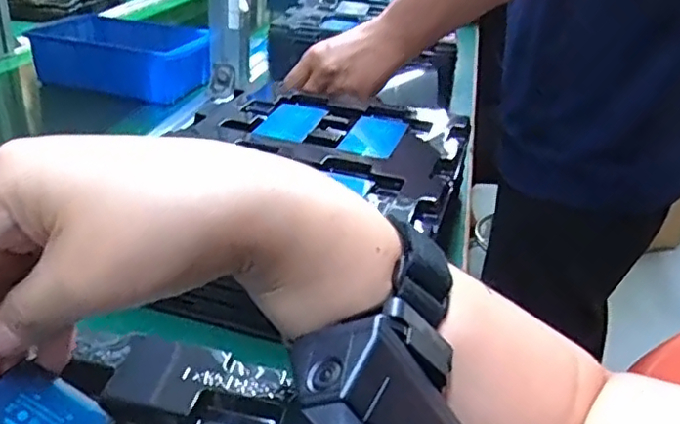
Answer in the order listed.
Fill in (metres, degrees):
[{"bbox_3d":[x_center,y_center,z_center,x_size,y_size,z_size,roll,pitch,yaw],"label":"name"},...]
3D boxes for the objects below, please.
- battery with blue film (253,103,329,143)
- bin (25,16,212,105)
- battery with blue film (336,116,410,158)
[{"bbox_3d":[-0.041,-0.078,0.533,0.045,0.004,0.086,12,29,12],"label":"battery with blue film"},{"bbox_3d":[-0.268,-0.193,0.788,0.199,0.062,0.114,11,29,11],"label":"bin"},{"bbox_3d":[0.028,-0.063,0.514,0.043,0.004,0.081,12,29,13],"label":"battery with blue film"}]

